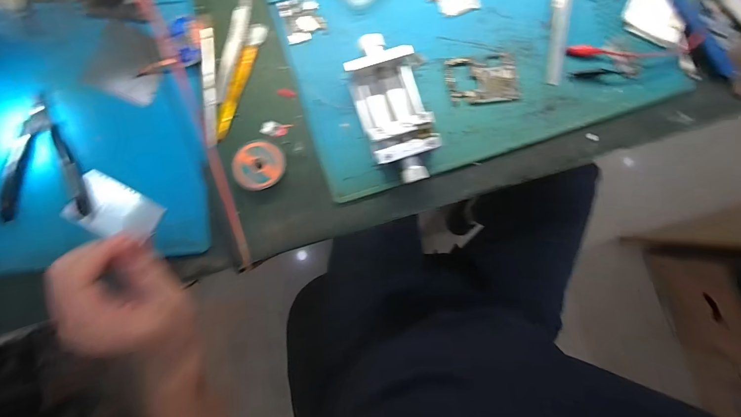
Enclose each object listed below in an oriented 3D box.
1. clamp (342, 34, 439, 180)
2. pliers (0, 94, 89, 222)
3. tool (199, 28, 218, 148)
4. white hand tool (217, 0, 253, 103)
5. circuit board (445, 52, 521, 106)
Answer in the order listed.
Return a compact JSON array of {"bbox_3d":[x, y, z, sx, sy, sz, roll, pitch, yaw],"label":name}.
[{"bbox_3d":[0.020,-0.093,0.314,0.062,0.032,0.137,-14,89,-2],"label":"clamp"},{"bbox_3d":[-0.306,-0.048,0.314,0.070,0.012,0.111,-4,88,-2],"label":"pliers"},{"bbox_3d":[-0.154,-0.115,0.323,0.011,0.007,0.111,-4,88,-2],"label":"tool"},{"bbox_3d":[-0.132,-0.160,0.331,0.019,0.006,0.116,13,88,-1],"label":"white hand tool"},{"bbox_3d":[0.111,-0.128,0.334,0.070,0.004,0.048,-10,89,-2],"label":"circuit board"}]

